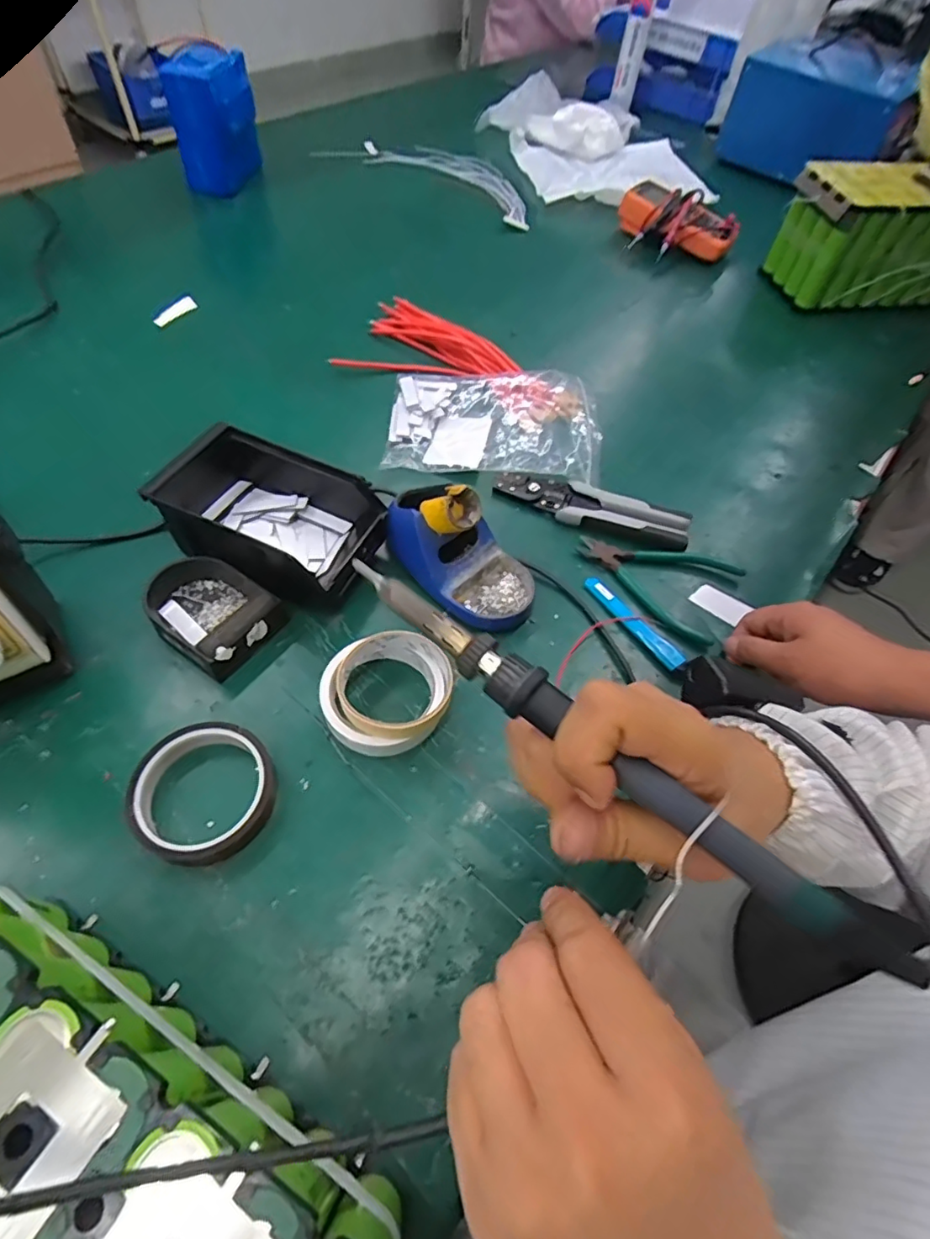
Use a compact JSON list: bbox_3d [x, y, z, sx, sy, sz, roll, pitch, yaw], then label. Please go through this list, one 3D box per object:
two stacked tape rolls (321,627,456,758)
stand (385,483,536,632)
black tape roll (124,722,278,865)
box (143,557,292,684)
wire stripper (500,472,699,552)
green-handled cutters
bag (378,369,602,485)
[{"bbox_3d":[-0.058,0.056,0.438,0.091,0.037,0.097,3,56,-4],"label":"two stacked tape rolls"},{"bbox_3d":[-0.004,-0.064,0.493,0.151,0.082,0.079,34,60,16],"label":"stand"},{"bbox_3d":[-0.178,0.118,0.395,0.089,0.026,0.090,3,56,-4],"label":"black tape roll"},{"bbox_3d":[-0.212,-0.014,0.471,0.115,0.034,0.081,32,59,15],"label":"box"},{"bbox_3d":[0.128,-0.113,0.580,0.191,0.021,0.053,23,57,9],"label":"wire stripper"},{"bbox_3d":[0.178,-0.045,0.541,0.143,0.013,0.108,29,59,14],"label":"green-handled cutters"},{"bbox_3d":[0.032,-0.223,0.634,0.225,0.033,0.163,5,56,-2],"label":"bag"}]

